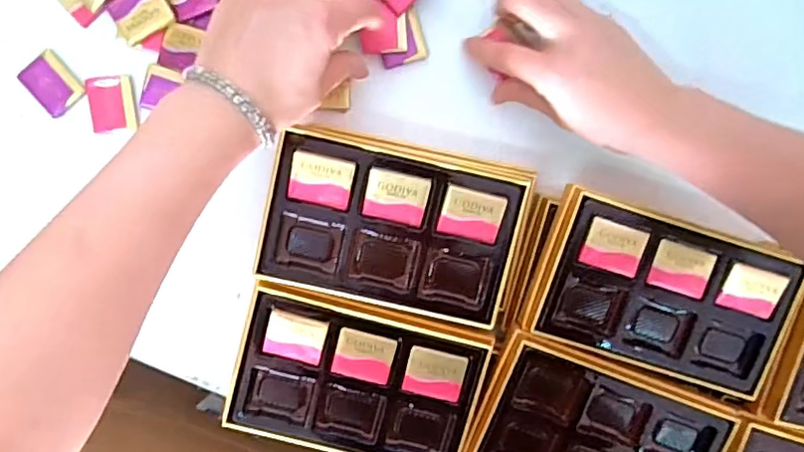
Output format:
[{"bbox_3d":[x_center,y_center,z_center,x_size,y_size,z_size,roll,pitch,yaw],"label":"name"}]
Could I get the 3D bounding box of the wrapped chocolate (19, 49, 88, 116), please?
[{"bbox_3d":[-0.250,-0.101,0.421,0.033,0.009,0.037,-39,97,5],"label":"wrapped chocolate"}]

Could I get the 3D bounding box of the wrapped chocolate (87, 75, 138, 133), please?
[{"bbox_3d":[-0.207,-0.087,0.423,0.031,0.005,0.038,-3,98,0],"label":"wrapped chocolate"}]

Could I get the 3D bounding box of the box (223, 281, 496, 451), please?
[{"bbox_3d":[-0.028,0.105,0.405,0.164,0.023,0.104,16,98,-3],"label":"box"}]

